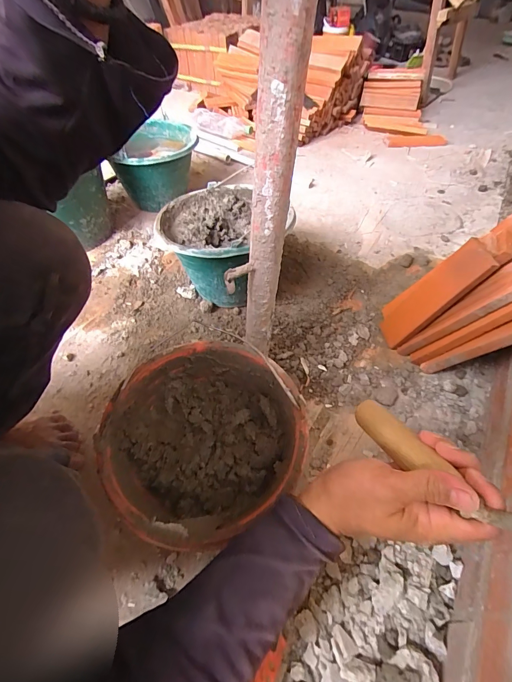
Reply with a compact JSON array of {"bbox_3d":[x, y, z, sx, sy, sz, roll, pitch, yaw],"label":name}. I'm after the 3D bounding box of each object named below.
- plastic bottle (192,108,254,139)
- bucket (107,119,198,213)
[{"bbox_3d":[-0.135,-0.837,1.322,0.277,0.077,0.075,19,53,15],"label":"plastic bottle"},{"bbox_3d":[-0.277,-0.492,0.985,0.203,0.181,0.241,-3,51,-2],"label":"bucket"}]

